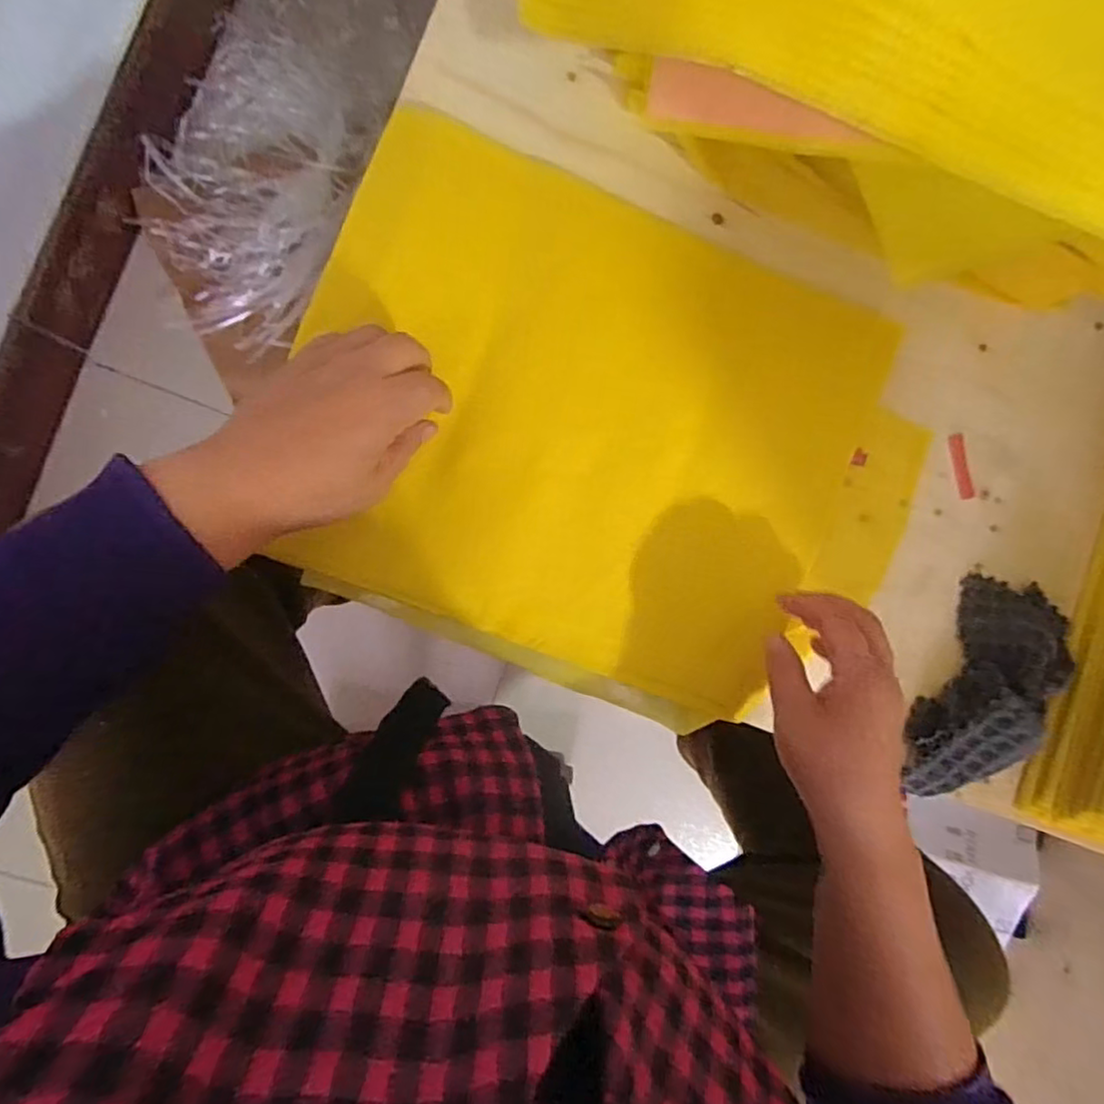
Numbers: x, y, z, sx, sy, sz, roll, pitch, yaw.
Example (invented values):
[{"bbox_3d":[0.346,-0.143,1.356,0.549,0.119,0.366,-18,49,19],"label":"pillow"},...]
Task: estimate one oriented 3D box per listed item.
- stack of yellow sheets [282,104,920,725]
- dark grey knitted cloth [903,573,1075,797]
[{"bbox_3d":[0.023,-0.077,0.404,0.349,0.011,0.283,20,89,-9],"label":"stack of yellow sheets"},{"bbox_3d":[0.315,0.103,0.436,0.094,0.040,0.163,22,89,-9],"label":"dark grey knitted cloth"}]

